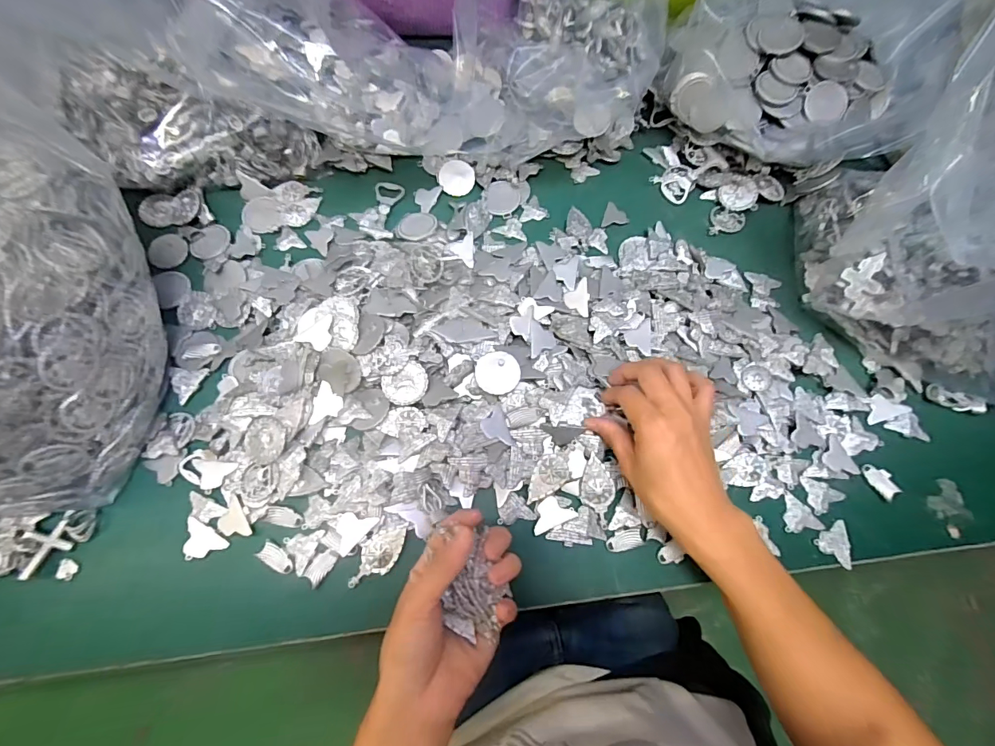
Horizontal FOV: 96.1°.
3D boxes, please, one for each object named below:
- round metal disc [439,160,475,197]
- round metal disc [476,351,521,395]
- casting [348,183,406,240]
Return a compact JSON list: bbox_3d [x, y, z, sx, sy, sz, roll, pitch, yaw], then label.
[{"bbox_3d":[-0.042,-0.204,0.468,0.036,0.008,0.038,0,71,-1],"label":"round metal disc"},{"bbox_3d":[0.000,-0.001,0.372,0.036,0.004,0.036,0,76,-1],"label":"round metal disc"},{"bbox_3d":[-0.124,-0.167,0.455,0.047,0.004,0.067,8,71,2],"label":"casting"}]

